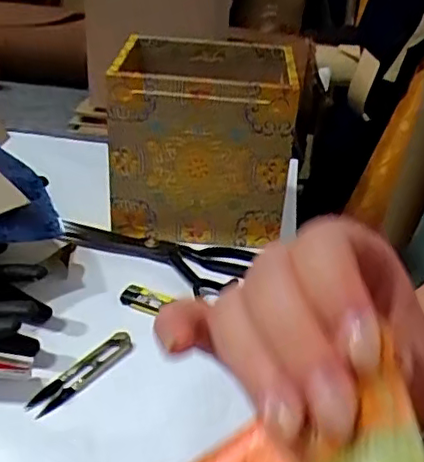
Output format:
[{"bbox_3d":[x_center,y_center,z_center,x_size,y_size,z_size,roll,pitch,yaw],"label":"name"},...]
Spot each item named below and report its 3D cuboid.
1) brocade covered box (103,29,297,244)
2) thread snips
[{"bbox_3d":[-0.012,-0.097,0.673,0.178,0.192,0.153,3,32,-2],"label":"brocade covered box"},{"bbox_3d":[-0.104,0.110,0.486,0.026,0.009,0.101,24,37,29],"label":"thread snips"}]

